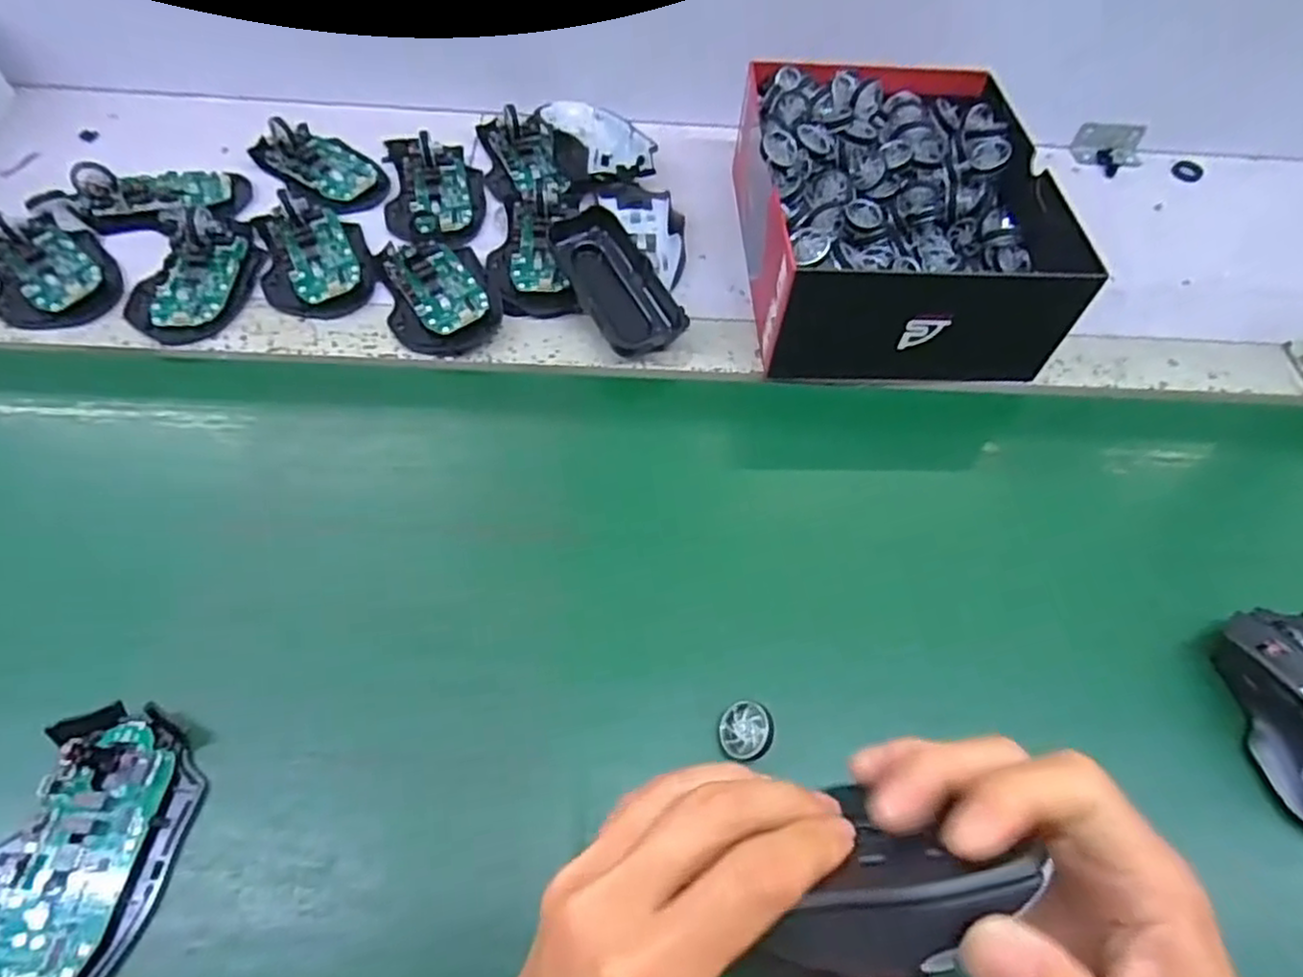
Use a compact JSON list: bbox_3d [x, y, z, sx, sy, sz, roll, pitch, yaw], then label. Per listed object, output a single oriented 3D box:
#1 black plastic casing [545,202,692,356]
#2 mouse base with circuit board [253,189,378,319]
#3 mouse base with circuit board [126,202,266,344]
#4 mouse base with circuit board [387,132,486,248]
[{"bbox_3d":[-0.026,-0.140,0.476,0.052,0.024,0.115,-29,78,-20],"label":"black plastic casing"},{"bbox_3d":[-0.237,-0.165,0.487,0.073,0.031,0.105,-22,61,-17],"label":"mouse base with circuit board"},{"bbox_3d":[-0.314,-0.155,0.480,0.075,0.024,0.125,-2,57,-4],"label":"mouse base with circuit board"},{"bbox_3d":[-0.169,-0.236,0.539,0.073,0.026,0.129,-8,58,-9],"label":"mouse base with circuit board"}]

